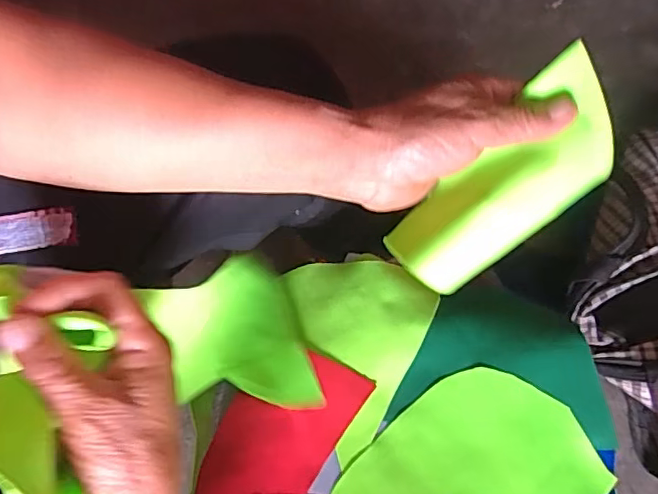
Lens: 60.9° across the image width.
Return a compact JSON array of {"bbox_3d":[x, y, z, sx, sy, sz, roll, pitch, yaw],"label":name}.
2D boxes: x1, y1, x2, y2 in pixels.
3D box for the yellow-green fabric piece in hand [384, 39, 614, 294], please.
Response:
[{"bbox_3d":[0.098,-0.034,0.310,0.138,0.031,0.059,-43,81,10],"label":"yellow-green fabric piece in hand"}]

